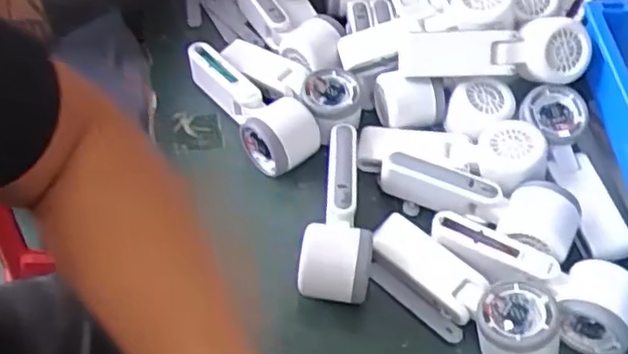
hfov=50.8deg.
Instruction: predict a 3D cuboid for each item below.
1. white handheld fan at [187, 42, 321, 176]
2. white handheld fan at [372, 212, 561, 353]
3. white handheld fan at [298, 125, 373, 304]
[{"bbox_3d":[-0.064,-0.071,0.639,0.058,0.055,0.166,-32,61,-22],"label":"white handheld fan"},{"bbox_3d":[0.122,0.085,0.527,0.059,0.056,0.165,-35,63,-24],"label":"white handheld fan"},{"bbox_3d":[0.028,0.033,0.574,0.056,0.057,0.162,10,55,5],"label":"white handheld fan"}]

